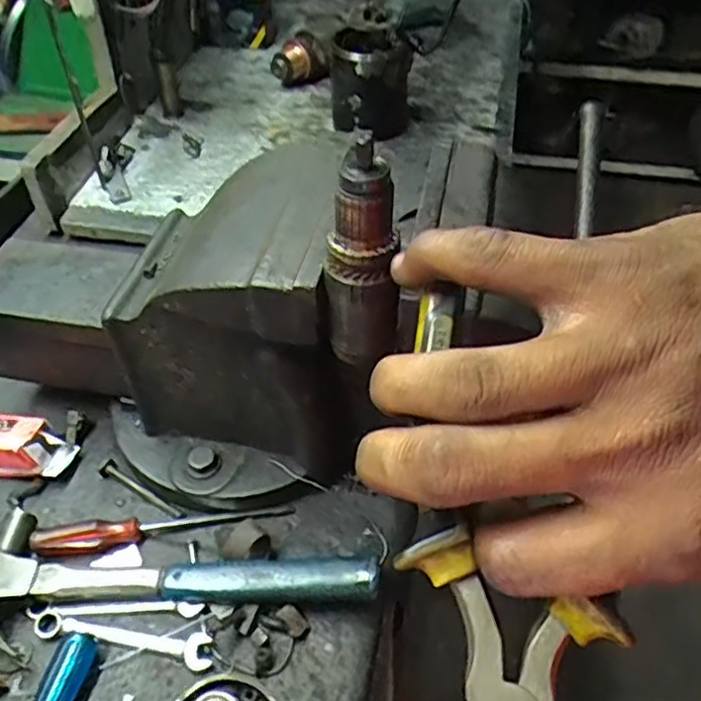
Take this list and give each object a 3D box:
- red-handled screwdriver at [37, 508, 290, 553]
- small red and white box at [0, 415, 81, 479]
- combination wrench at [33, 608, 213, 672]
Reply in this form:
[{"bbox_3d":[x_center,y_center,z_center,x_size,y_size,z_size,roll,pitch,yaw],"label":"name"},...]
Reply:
[{"bbox_3d":[-0.165,0.155,0.595,0.219,0.024,0.020,-8,46,-8],"label":"red-handled screwdriver"},{"bbox_3d":[-0.317,0.093,0.639,0.095,0.054,0.046,10,46,9],"label":"small red and white box"},{"bbox_3d":[-0.181,0.227,0.533,0.147,0.015,0.023,9,46,8],"label":"combination wrench"}]

